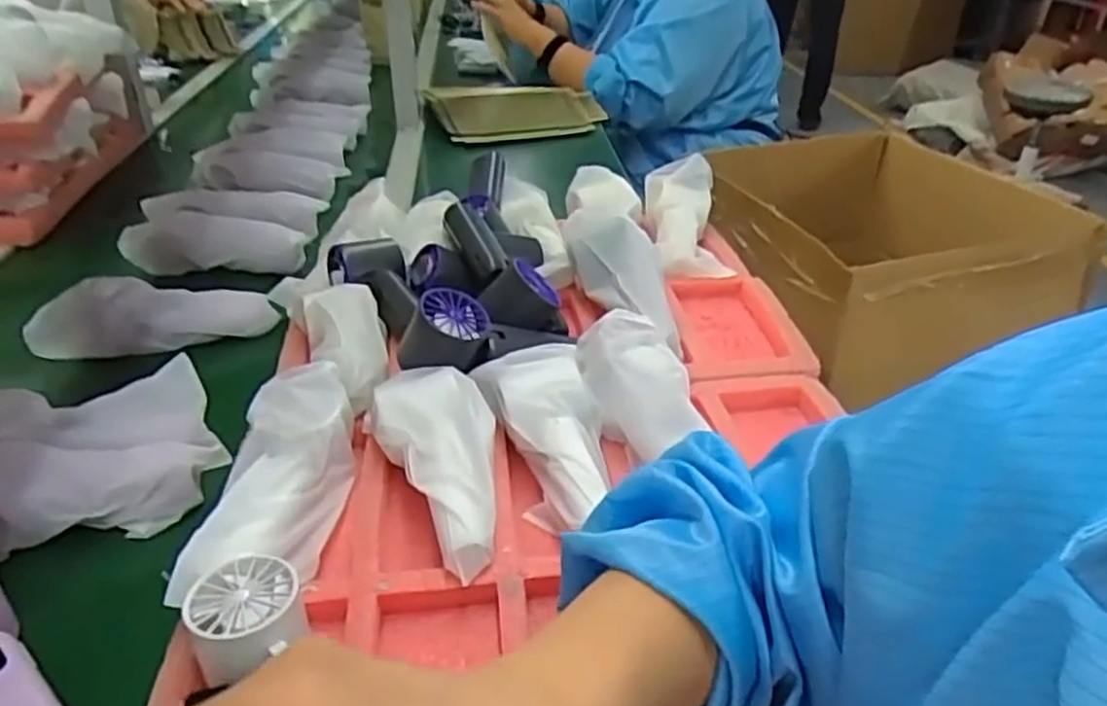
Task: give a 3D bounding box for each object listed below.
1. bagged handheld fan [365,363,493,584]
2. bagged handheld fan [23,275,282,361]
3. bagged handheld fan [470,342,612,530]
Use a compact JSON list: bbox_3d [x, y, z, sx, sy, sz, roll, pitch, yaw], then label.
[{"bbox_3d":[-0.070,0.068,0.496,0.076,0.046,0.172,-11,45,-19],"label":"bagged handheld fan"},{"bbox_3d":[-0.357,-0.037,0.689,0.195,0.062,0.035,-10,32,-17],"label":"bagged handheld fan"},{"bbox_3d":[-0.002,0.054,0.521,0.071,0.041,0.152,-8,50,-14],"label":"bagged handheld fan"}]

